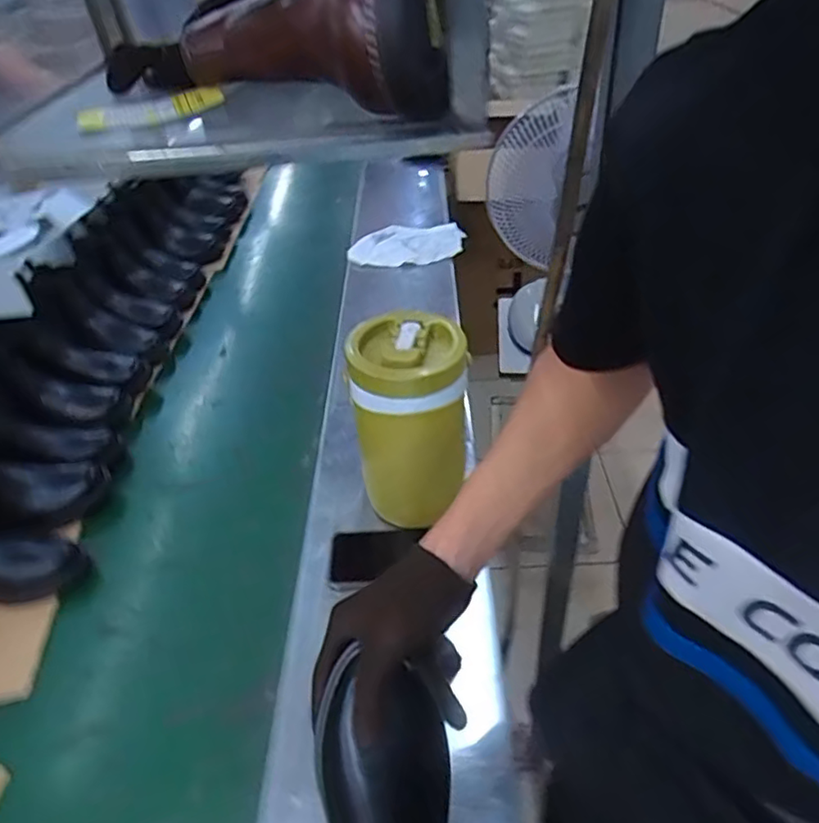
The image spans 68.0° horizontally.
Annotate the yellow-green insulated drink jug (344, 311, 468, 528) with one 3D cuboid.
[{"bbox_3d":[0.003,0.019,0.753,0.134,0.254,0.128,-7,42,-2],"label":"yellow-green insulated drink jug"}]

